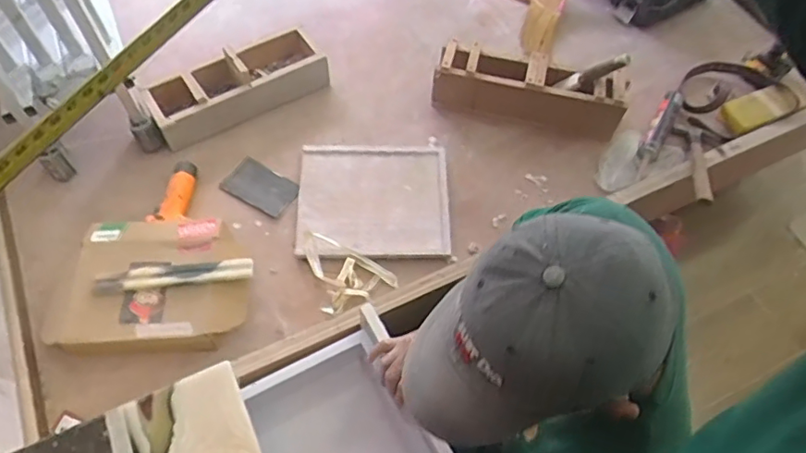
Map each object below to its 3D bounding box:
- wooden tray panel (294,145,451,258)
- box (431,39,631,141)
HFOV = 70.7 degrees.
[{"bbox_3d":[-0.065,-0.062,1.255,0.328,0.028,0.282,1,60,-3],"label":"wooden tray panel"},{"bbox_3d":[0.296,-0.321,1.358,0.439,0.153,0.143,15,61,5],"label":"box"}]

